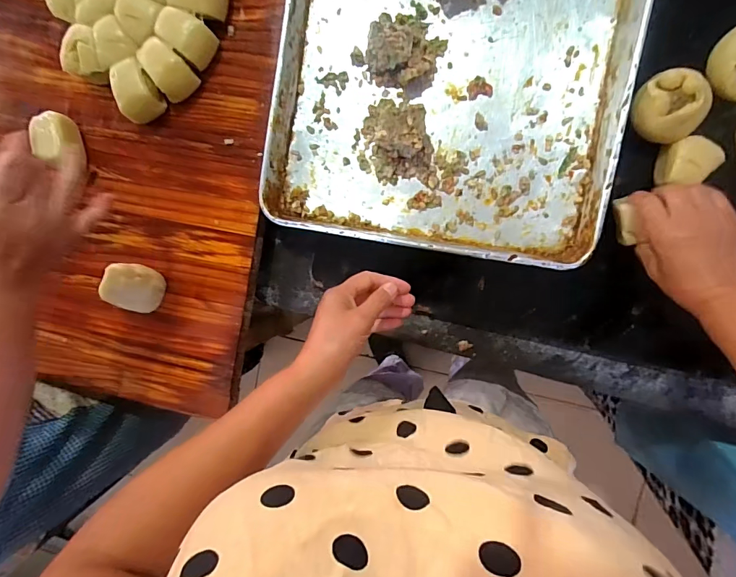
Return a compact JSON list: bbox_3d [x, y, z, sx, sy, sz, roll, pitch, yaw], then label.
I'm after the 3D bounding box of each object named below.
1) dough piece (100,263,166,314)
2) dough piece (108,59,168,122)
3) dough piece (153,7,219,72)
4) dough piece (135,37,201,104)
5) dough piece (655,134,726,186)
[{"bbox_3d":[-0.303,-0.002,0.547,0.061,0.049,0.056,25,99,4],"label":"dough piece"},{"bbox_3d":[-0.288,-0.246,0.532,0.050,0.039,0.062,-21,93,9],"label":"dough piece"},{"bbox_3d":[-0.219,-0.305,0.511,0.058,0.040,0.043,36,99,3],"label":"dough piece"},{"bbox_3d":[-0.243,-0.269,0.517,0.043,0.038,0.064,-34,91,10],"label":"dough piece"},{"bbox_3d":[0.362,-0.143,0.473,0.053,0.036,0.051,5,97,7],"label":"dough piece"}]

